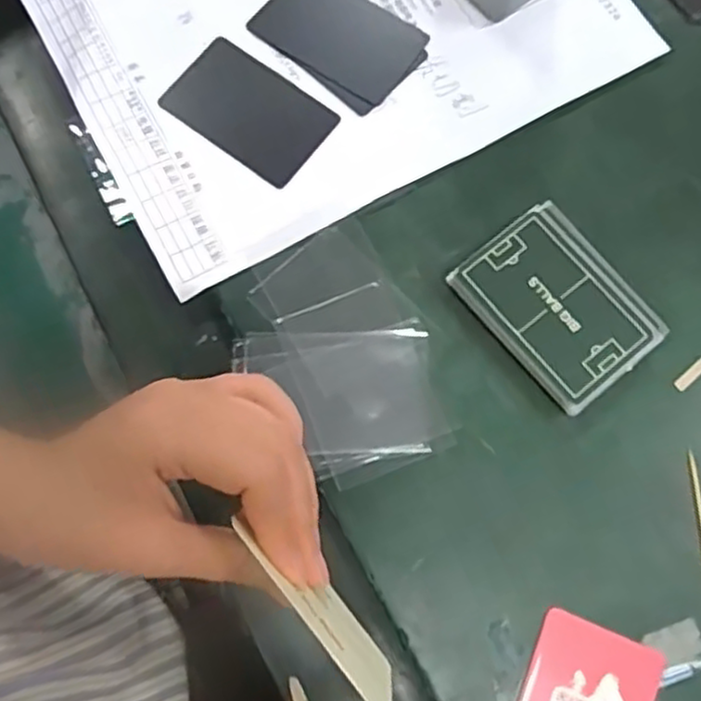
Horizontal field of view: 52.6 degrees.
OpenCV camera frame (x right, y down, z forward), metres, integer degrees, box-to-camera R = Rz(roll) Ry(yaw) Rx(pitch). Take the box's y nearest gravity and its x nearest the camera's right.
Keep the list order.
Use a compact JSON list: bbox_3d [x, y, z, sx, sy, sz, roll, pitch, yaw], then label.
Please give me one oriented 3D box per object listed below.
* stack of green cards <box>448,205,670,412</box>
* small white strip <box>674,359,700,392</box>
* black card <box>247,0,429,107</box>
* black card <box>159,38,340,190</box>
[{"bbox_3d":[0.101,-0.022,0.343,0.068,0.012,0.088,-37,78,-9],"label":"stack of green cards"},{"bbox_3d":[0.167,0.011,0.344,0.022,0.004,0.006,-40,79,-9],"label":"small white strip"},{"bbox_3d":[-0.007,-0.181,0.401,0.090,0.004,0.057,34,78,8],"label":"black card"},{"bbox_3d":[-0.054,-0.128,0.379,0.084,0.004,0.052,36,78,9],"label":"black card"}]

